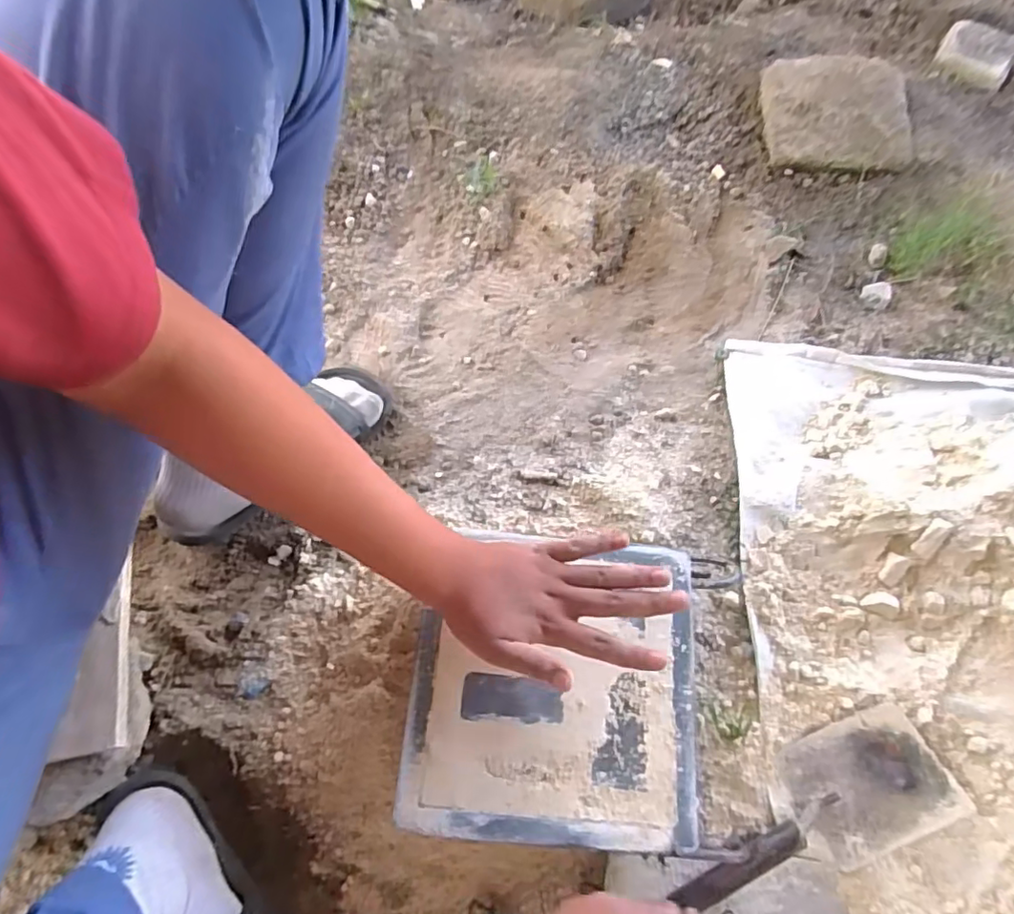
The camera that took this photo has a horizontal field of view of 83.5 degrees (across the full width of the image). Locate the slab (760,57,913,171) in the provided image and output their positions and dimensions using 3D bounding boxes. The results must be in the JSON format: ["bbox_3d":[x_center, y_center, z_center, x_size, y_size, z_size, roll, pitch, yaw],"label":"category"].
[{"bbox_3d":[0.490,-0.513,0.852,0.203,0.047,0.203,6,69,2],"label":"slab"}]

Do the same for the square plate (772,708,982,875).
[{"bbox_3d":[0.341,0.313,0.539,0.133,0.009,0.107,-34,63,12],"label":"square plate"}]

